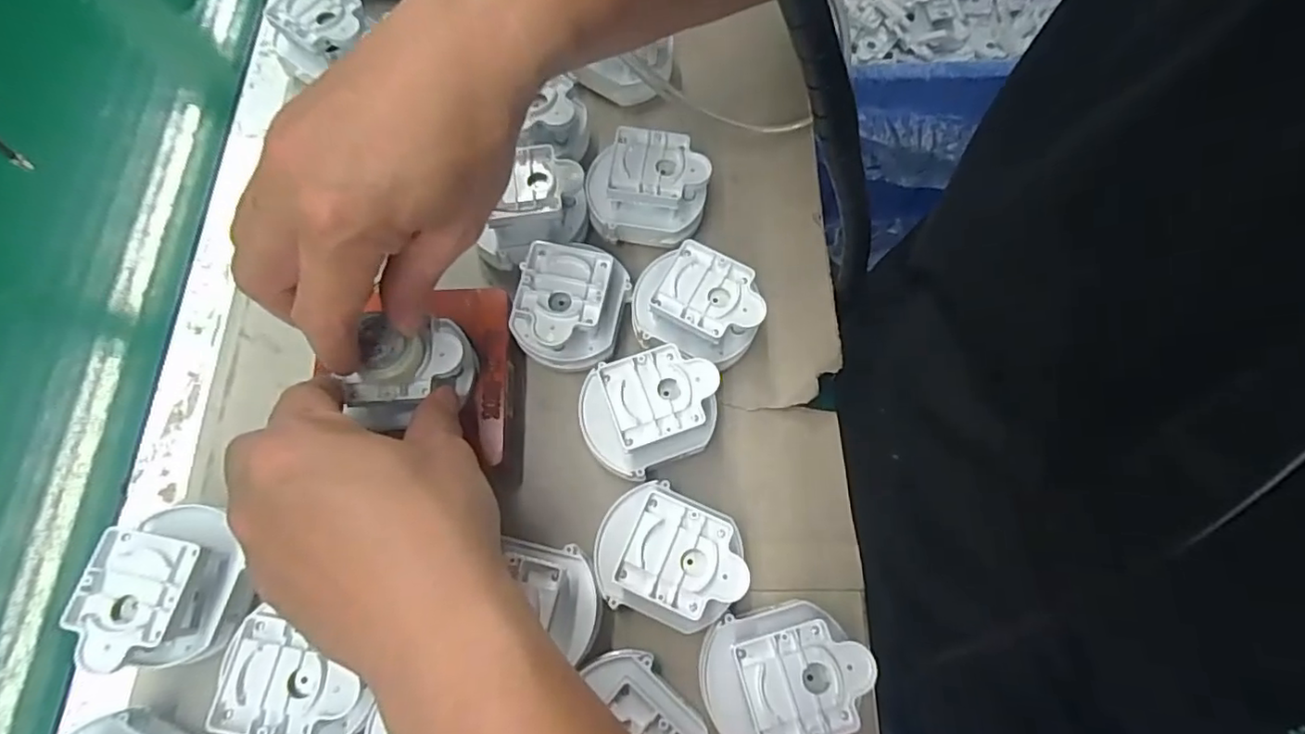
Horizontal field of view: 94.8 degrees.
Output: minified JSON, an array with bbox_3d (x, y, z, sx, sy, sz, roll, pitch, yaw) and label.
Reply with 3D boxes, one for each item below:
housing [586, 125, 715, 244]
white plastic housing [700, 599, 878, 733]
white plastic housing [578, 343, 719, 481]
[{"bbox_3d":[-0.003,-0.103,0.358,0.069,0.050,0.051,3,70,1],"label":"housing"},{"bbox_3d":[0.057,0.139,0.275,0.069,0.051,0.054,-22,71,-8],"label":"white plastic housing"},{"bbox_3d":[-0.002,0.025,0.315,0.069,0.051,0.054,-24,72,-9],"label":"white plastic housing"}]

